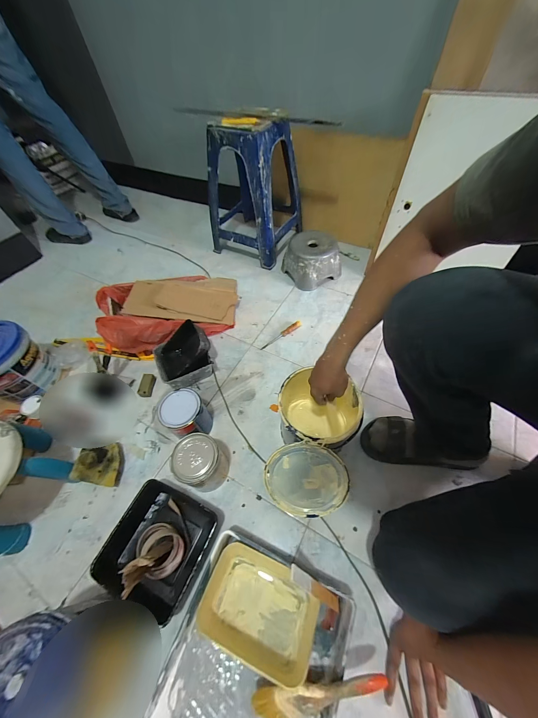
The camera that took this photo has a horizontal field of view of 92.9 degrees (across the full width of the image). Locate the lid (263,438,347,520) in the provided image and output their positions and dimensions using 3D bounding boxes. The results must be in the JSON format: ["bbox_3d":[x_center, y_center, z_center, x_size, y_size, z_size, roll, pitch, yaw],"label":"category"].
[{"bbox_3d":[0.076,0.256,0.541,0.169,0.174,0.010,-19,12,12],"label":"lid"}]

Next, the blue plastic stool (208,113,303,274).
[{"bbox_3d":[-0.071,-0.704,1.063,0.338,0.459,0.321,25,61,20],"label":"blue plastic stool"}]

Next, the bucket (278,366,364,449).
[{"bbox_3d":[0.121,0.146,0.642,0.184,0.188,0.188,-2,56,3],"label":"bucket"}]

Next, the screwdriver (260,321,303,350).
[{"bbox_3d":[0.045,-0.084,0.900,0.173,0.017,0.024,-33,60,-17],"label":"screwdriver"}]

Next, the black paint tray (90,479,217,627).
[{"bbox_3d":[-0.235,0.400,0.555,0.209,0.073,0.202,19,59,17],"label":"black paint tray"}]

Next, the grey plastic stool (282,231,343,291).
[{"bbox_3d":[0.179,-0.406,1.043,0.199,0.132,0.183,-25,57,-12],"label":"grey plastic stool"}]

